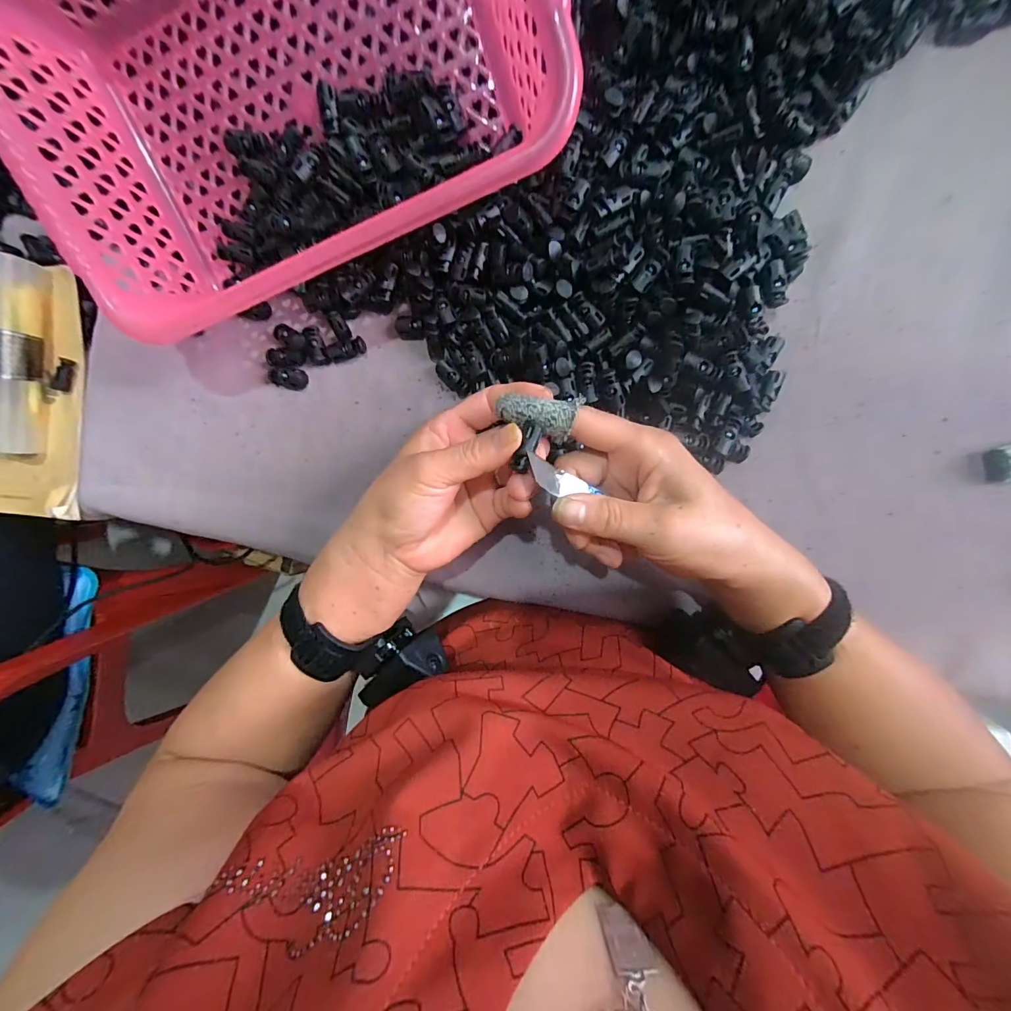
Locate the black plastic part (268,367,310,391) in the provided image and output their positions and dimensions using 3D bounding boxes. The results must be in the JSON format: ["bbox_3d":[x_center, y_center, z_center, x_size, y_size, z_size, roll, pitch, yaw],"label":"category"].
[{"bbox_3d":[-0.167,-0.098,0.328,0.027,0.009,0.016,13,96,5],"label":"black plastic part"}]

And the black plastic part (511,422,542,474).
[{"bbox_3d":[0.011,-0.030,0.225,0.009,0.006,0.026,23,94,4],"label":"black plastic part"}]

